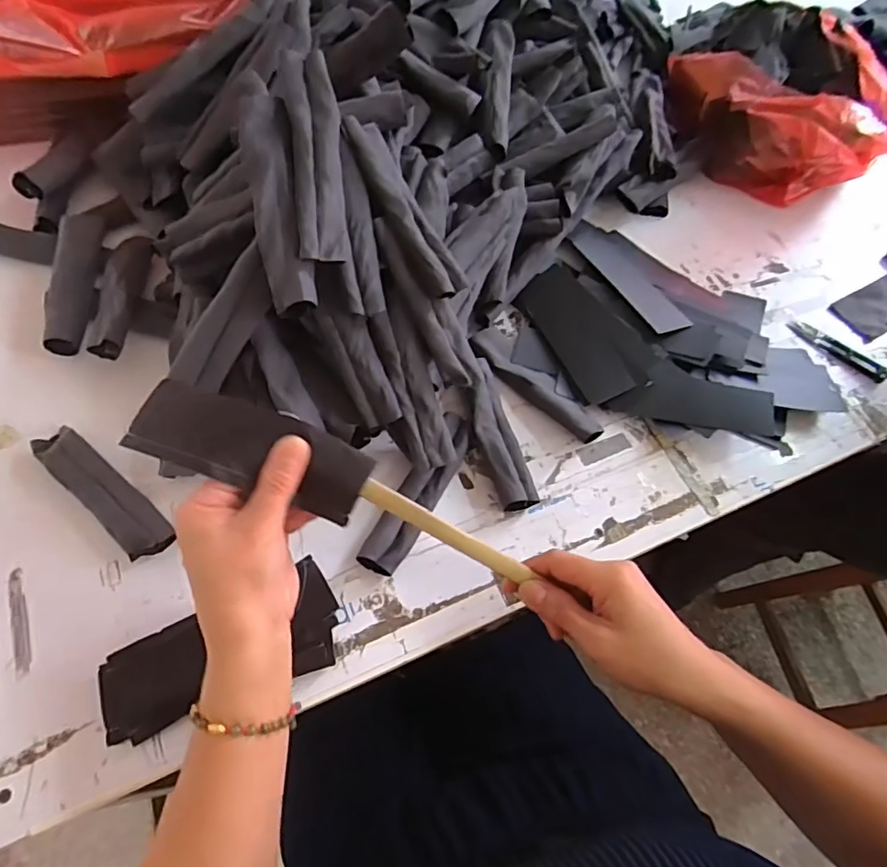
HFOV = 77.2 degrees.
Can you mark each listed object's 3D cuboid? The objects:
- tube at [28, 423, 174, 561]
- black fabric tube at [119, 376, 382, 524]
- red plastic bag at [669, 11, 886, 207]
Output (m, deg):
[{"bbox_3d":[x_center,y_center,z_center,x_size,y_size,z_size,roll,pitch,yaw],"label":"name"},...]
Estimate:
[{"bbox_3d":[-0.270,0.046,0.443,0.144,0.018,0.035,39,67,16],"label":"tube"},{"bbox_3d":[-0.119,0.009,0.348,0.143,0.026,0.051,19,91,-9],"label":"black fabric tube"},{"bbox_3d":[0.416,-0.396,0.674,0.249,0.118,0.235,2,62,-2],"label":"red plastic bag"}]

